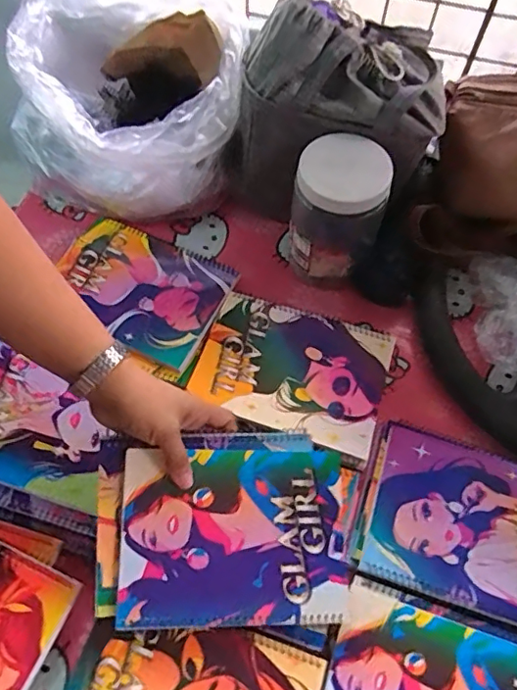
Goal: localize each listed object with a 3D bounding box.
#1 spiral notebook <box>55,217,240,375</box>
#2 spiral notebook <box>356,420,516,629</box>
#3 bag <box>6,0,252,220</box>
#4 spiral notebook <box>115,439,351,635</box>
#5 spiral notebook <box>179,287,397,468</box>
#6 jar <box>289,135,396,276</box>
[{"bbox_3d":[-0.141,-0.065,0.638,0.197,0.016,0.144,25,63,10],"label":"spiral notebook"},{"bbox_3d":[0.212,0.175,0.526,0.199,0.009,0.153,18,64,7],"label":"spiral notebook"},{"bbox_3d":[-0.163,-0.293,0.664,0.288,0.151,0.231,11,64,3],"label":"bag"},{"bbox_3d":[-0.018,0.167,0.485,0.198,0.012,0.151,3,73,-10],"label":"spiral notebook"},{"bbox_3d":[0.037,0.027,0.592,0.199,0.016,0.147,18,64,6],"label":"spiral notebook"},{"bbox_3d":[0.086,-0.149,0.614,0.103,0.144,0.088,12,64,4],"label":"jar"}]

